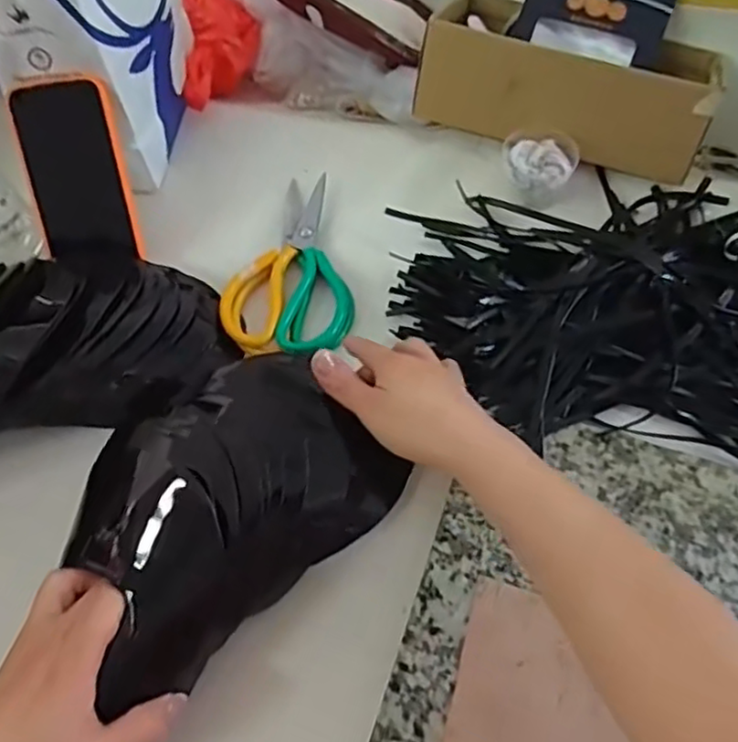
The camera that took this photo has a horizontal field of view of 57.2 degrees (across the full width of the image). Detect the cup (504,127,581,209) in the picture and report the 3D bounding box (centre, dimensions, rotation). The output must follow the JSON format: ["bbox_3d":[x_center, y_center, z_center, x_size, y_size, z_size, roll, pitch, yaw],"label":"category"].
[{"bbox_3d":[0.151,-0.182,0.601,0.060,0.039,0.066,-2,60,3],"label":"cup"}]

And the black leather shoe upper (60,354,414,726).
[{"bbox_3d":[-0.100,0.087,0.439,0.146,0.071,0.206,37,69,22],"label":"black leather shoe upper"}]

